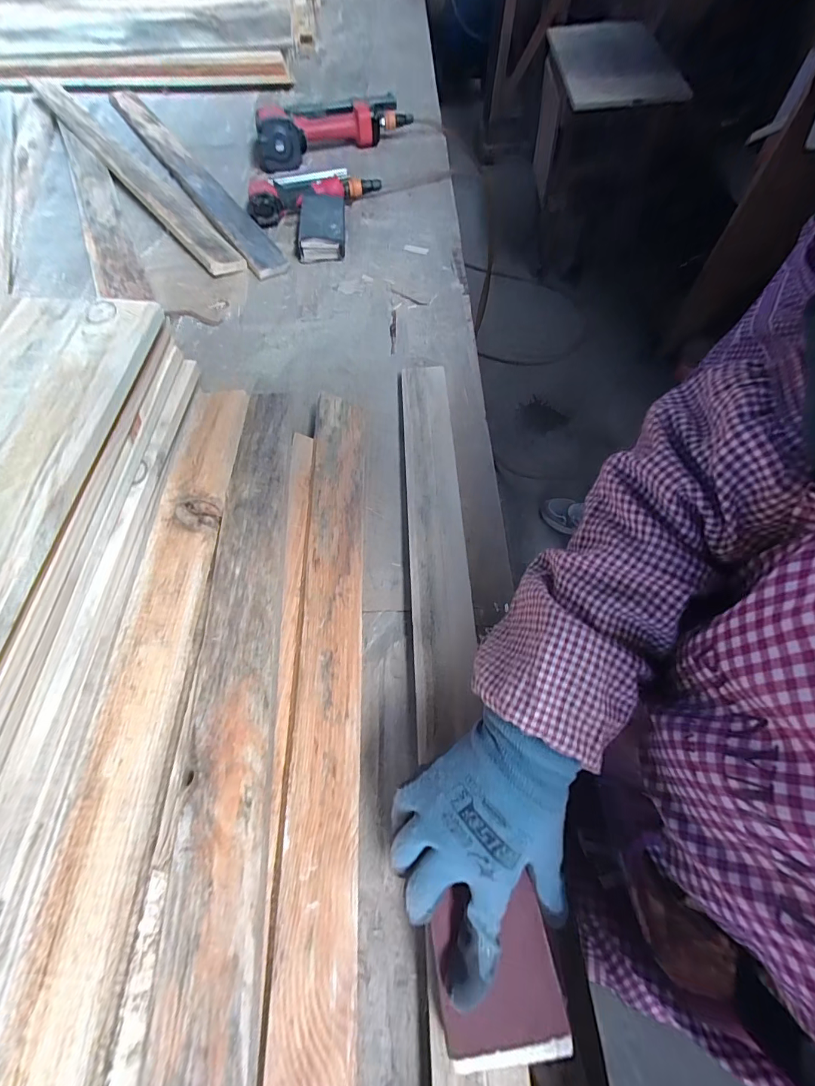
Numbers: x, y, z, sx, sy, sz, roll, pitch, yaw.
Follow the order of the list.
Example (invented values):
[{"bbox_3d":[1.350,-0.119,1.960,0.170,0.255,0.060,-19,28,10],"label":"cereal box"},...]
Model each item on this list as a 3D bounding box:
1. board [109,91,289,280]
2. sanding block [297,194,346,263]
[{"bbox_3d":[-0.457,-0.768,0.838,0.063,0.016,0.874,-31,67,-14],"label":"board"},{"bbox_3d":[-0.150,-0.550,0.710,0.085,0.038,0.130,-5,64,-1],"label":"sanding block"}]

